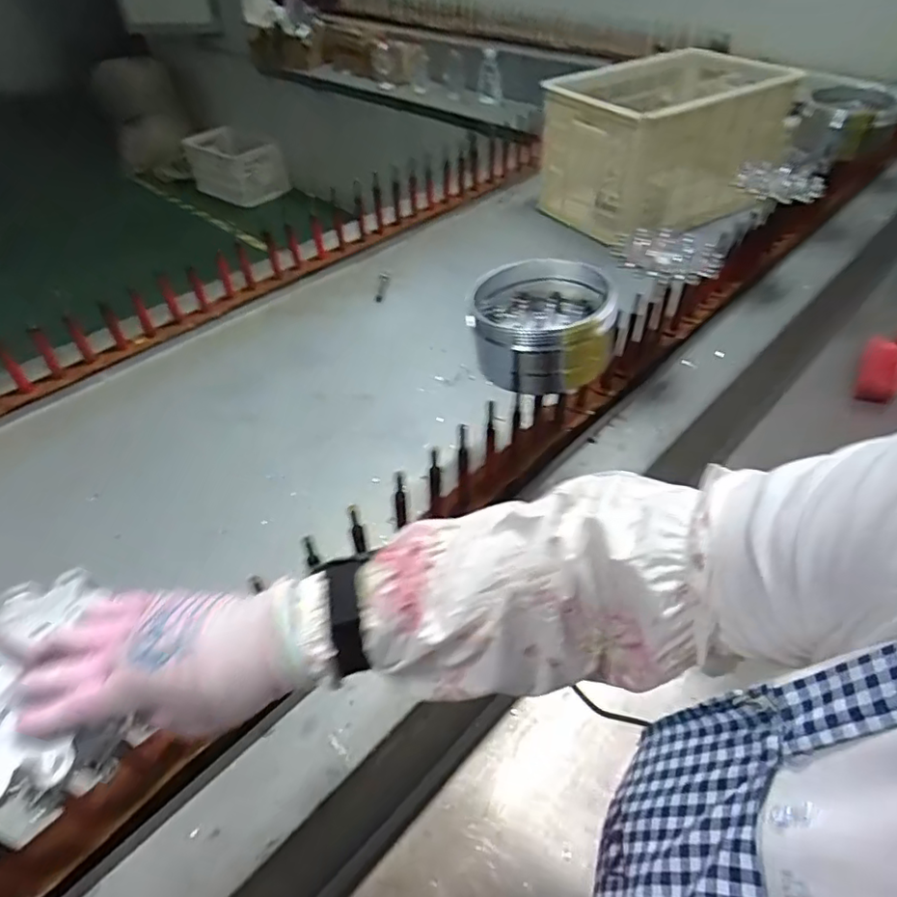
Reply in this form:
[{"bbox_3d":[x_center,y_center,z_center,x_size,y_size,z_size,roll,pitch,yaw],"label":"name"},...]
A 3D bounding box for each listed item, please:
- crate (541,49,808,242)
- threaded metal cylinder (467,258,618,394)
[{"bbox_3d":[0.403,-0.575,1.142,0.424,0.256,0.250,-24,50,-23],"label":"crate"},{"bbox_3d":[0.106,-0.141,0.687,0.144,0.077,0.146,3,44,2],"label":"threaded metal cylinder"}]

